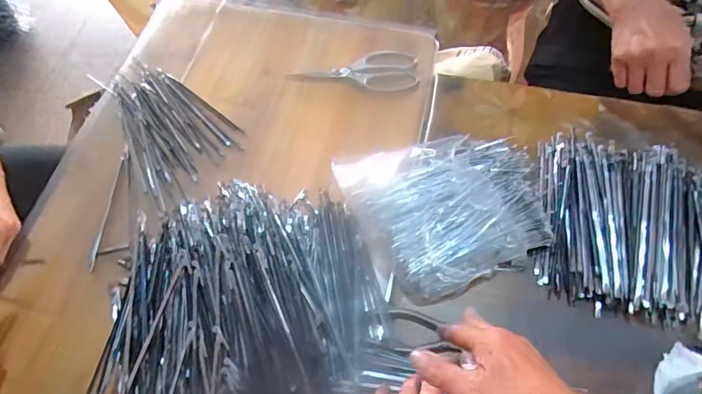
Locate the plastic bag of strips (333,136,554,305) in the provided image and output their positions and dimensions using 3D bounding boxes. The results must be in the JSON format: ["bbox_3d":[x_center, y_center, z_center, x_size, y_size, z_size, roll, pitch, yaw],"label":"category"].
[{"bbox_3d":[0.117,0.005,0.593,0.221,0.073,0.218,-19,64,-8],"label":"plastic bag of strips"}]

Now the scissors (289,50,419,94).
[{"bbox_3d":[0.005,-0.198,0.728,0.195,0.010,0.075,6,63,5],"label":"scissors"}]

